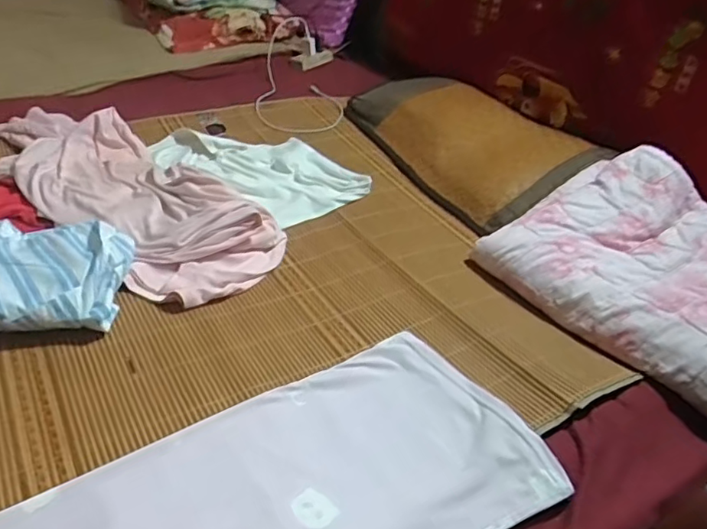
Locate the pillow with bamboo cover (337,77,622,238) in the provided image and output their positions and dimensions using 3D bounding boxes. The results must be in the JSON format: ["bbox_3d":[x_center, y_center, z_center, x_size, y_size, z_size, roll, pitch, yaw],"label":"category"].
[{"bbox_3d":[0.228,-0.276,1.232,0.331,0.091,0.578,-35,45,-9],"label":"pillow with bamboo cover"}]

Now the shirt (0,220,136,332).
[{"bbox_3d":[-0.465,0.013,0.731,0.336,0.068,0.217,-3,34,-15],"label":"shirt"}]

